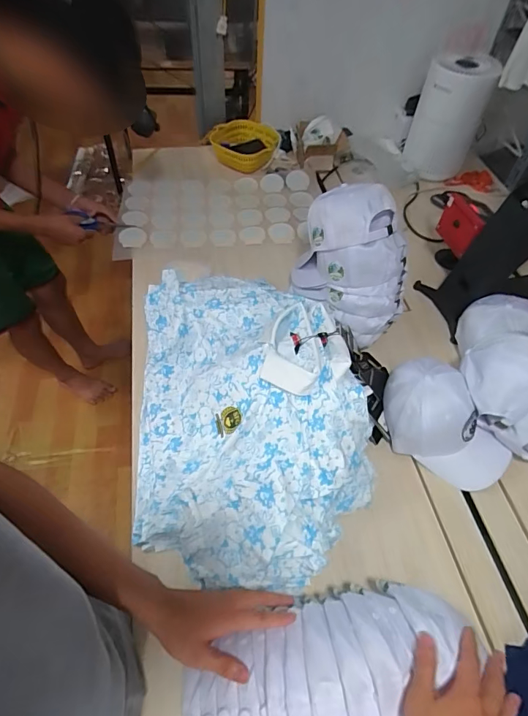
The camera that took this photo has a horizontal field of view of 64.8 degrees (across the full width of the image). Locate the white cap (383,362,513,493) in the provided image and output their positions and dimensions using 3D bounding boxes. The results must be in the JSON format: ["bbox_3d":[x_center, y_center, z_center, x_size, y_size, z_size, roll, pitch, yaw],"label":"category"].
[{"bbox_3d":[0.343,0.118,0.776,0.245,0.118,0.157,26,57,15],"label":"white cap"}]

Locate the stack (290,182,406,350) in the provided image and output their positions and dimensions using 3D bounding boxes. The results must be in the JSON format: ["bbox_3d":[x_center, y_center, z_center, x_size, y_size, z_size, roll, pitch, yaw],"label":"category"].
[{"bbox_3d":[0.190,-0.204,0.859,0.158,0.244,0.232,-27,59,-20],"label":"stack"}]

